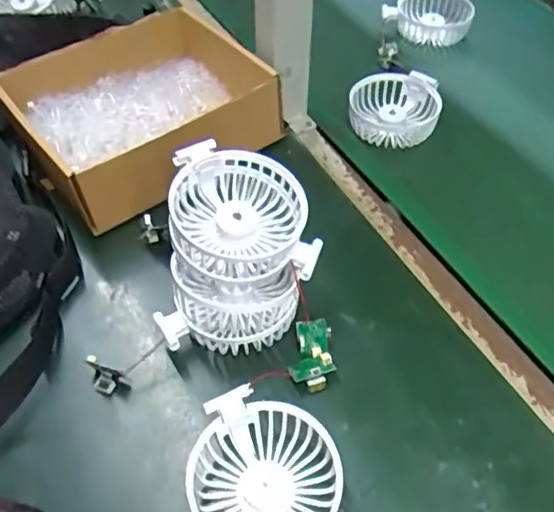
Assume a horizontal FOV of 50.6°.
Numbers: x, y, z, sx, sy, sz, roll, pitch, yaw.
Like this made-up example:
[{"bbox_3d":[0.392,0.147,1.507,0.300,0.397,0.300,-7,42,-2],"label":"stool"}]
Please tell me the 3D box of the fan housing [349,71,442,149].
[{"bbox_3d":[0.117,-0.148,0.588,0.085,0.031,0.085,6,51,7],"label":"fan housing"}]

